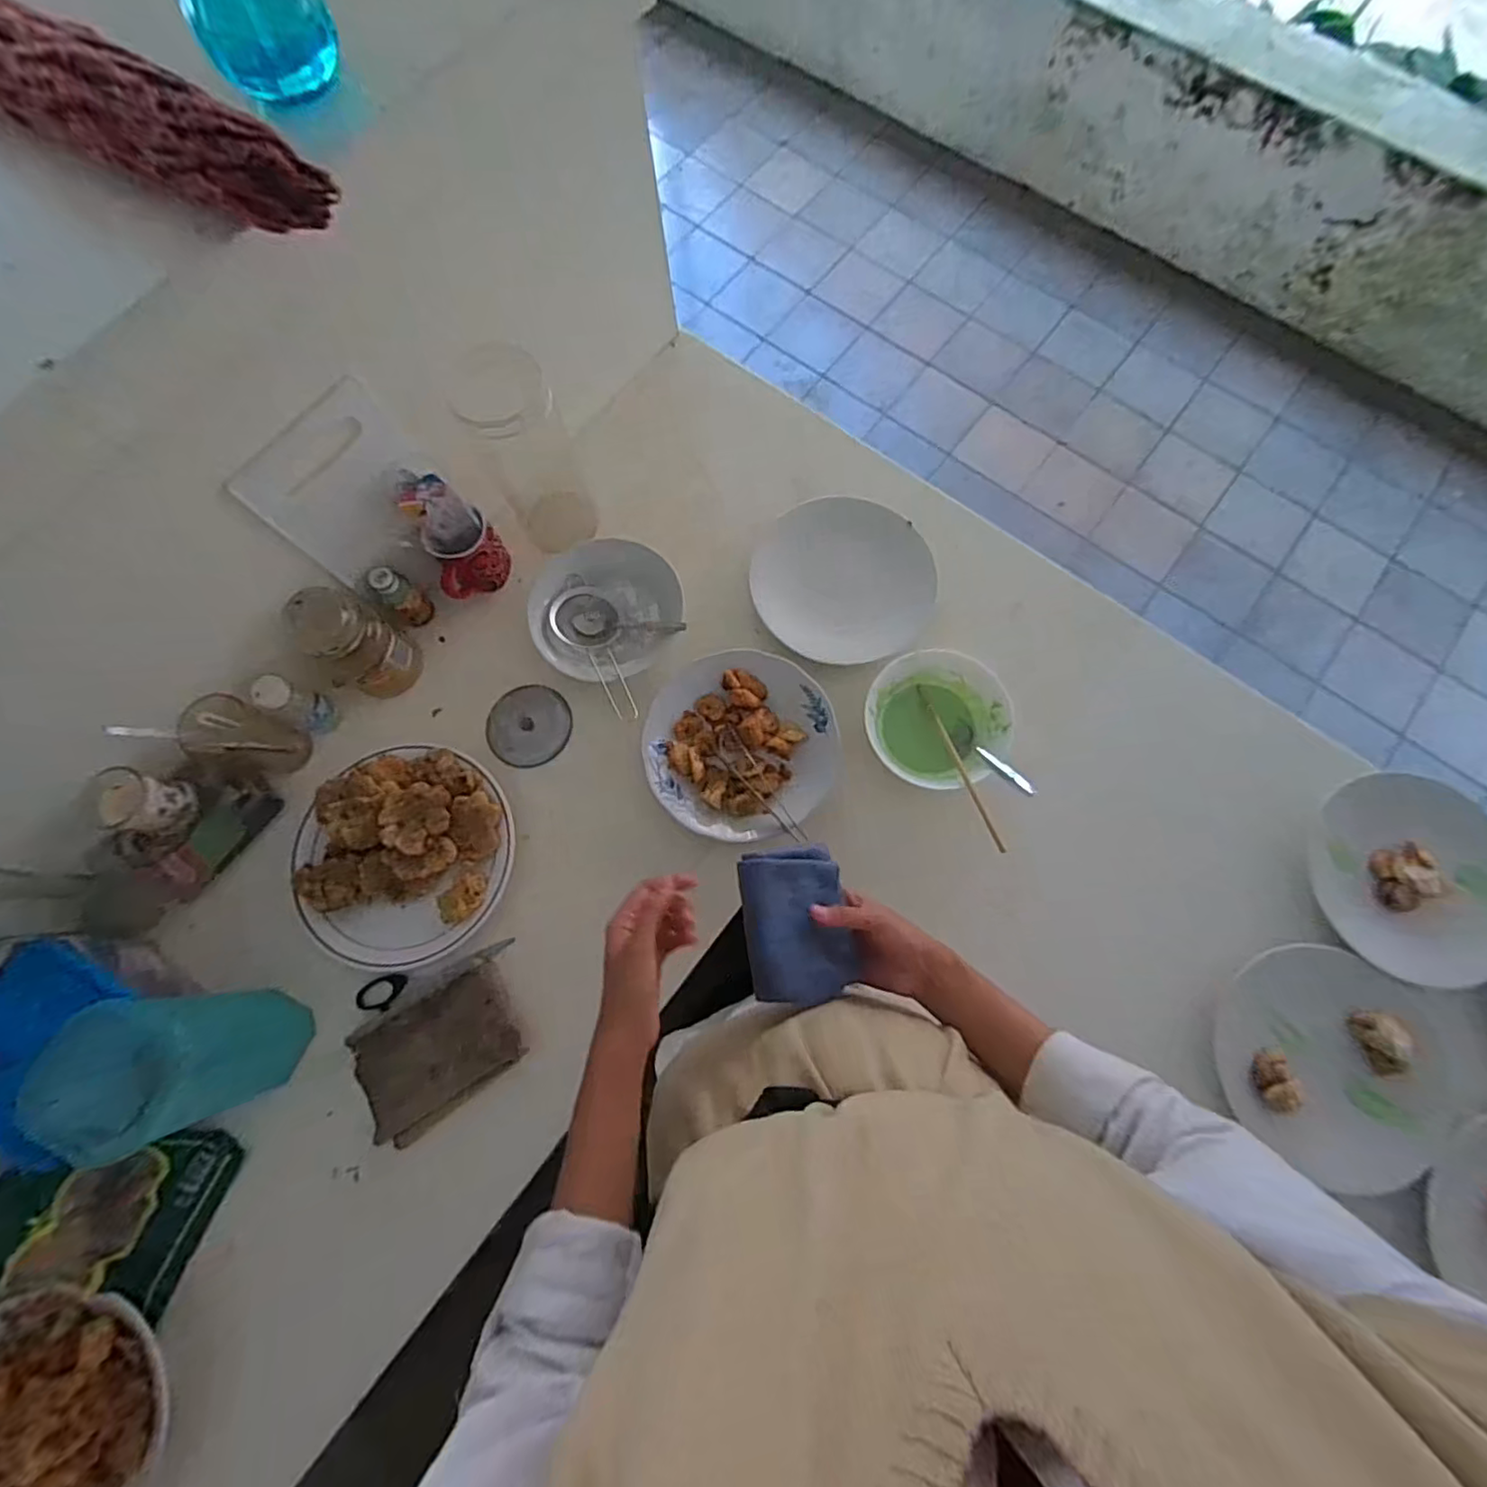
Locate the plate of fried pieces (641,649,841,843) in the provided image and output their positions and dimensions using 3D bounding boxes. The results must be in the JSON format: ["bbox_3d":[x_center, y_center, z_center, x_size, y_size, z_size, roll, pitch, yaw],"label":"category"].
[{"bbox_3d":[-0.004,0.000,0.672,0.200,0.058,0.193,0,76,1],"label":"plate of fried pieces"}]

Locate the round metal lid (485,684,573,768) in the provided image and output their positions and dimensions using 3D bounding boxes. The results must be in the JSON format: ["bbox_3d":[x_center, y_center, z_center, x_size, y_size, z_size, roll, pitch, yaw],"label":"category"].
[{"bbox_3d":[-0.232,-0.020,0.694,0.086,0.023,0.088,0,76,1],"label":"round metal lid"}]

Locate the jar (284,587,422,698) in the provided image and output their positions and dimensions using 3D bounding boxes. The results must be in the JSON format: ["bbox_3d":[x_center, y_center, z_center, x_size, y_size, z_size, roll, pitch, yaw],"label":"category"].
[{"bbox_3d":[-0.391,-0.098,0.654,0.080,0.122,0.067,33,79,9],"label":"jar"}]

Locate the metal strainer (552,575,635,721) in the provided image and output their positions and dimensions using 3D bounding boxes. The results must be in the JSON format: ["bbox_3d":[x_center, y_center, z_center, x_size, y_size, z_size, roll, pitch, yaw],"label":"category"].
[{"bbox_3d":[-0.151,-0.103,0.679,0.065,0.032,0.167,-31,77,-6],"label":"metal strainer"}]

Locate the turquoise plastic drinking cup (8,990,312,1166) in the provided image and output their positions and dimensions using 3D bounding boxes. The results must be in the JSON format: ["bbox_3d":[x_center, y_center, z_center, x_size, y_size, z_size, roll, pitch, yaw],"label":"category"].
[{"bbox_3d":[-0.470,0.260,0.539,0.109,0.144,0.091,-6,76,0],"label":"turquoise plastic drinking cup"}]

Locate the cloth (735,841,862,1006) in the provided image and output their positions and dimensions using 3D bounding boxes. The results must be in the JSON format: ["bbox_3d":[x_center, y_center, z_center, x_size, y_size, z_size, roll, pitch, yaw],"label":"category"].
[{"bbox_3d":[0.044,0.141,0.505,0.088,0.022,0.115,-1,74,-28],"label":"cloth"}]

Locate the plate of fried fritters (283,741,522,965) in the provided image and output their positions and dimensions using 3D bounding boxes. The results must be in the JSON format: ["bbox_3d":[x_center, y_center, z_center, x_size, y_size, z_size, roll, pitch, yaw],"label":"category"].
[{"bbox_3d":[-0.347,0.107,0.631,0.218,0.042,0.210,0,76,1],"label":"plate of fried fritters"}]

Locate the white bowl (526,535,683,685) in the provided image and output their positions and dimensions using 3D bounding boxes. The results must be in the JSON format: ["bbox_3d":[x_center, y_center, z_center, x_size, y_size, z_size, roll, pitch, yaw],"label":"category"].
[{"bbox_3d":[-0.147,-0.144,0.695,0.161,0.046,0.137,-35,78,-7],"label":"white bowl"}]

